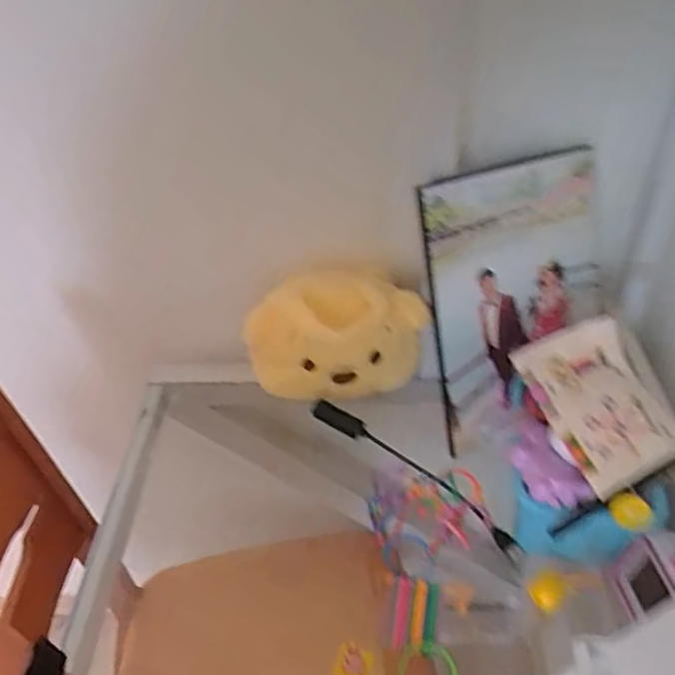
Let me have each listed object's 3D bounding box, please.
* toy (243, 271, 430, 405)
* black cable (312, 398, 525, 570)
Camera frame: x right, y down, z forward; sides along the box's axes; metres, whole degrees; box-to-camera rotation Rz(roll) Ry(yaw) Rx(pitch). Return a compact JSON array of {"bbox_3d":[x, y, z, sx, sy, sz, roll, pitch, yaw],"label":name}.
[{"bbox_3d":[0.001,0.003,0.693,0.183,0.160,0.064,-12,42,-11],"label":"toy"},{"bbox_3d":[0.079,0.138,0.658,0.258,0.040,0.031,29,50,31],"label":"black cable"}]

